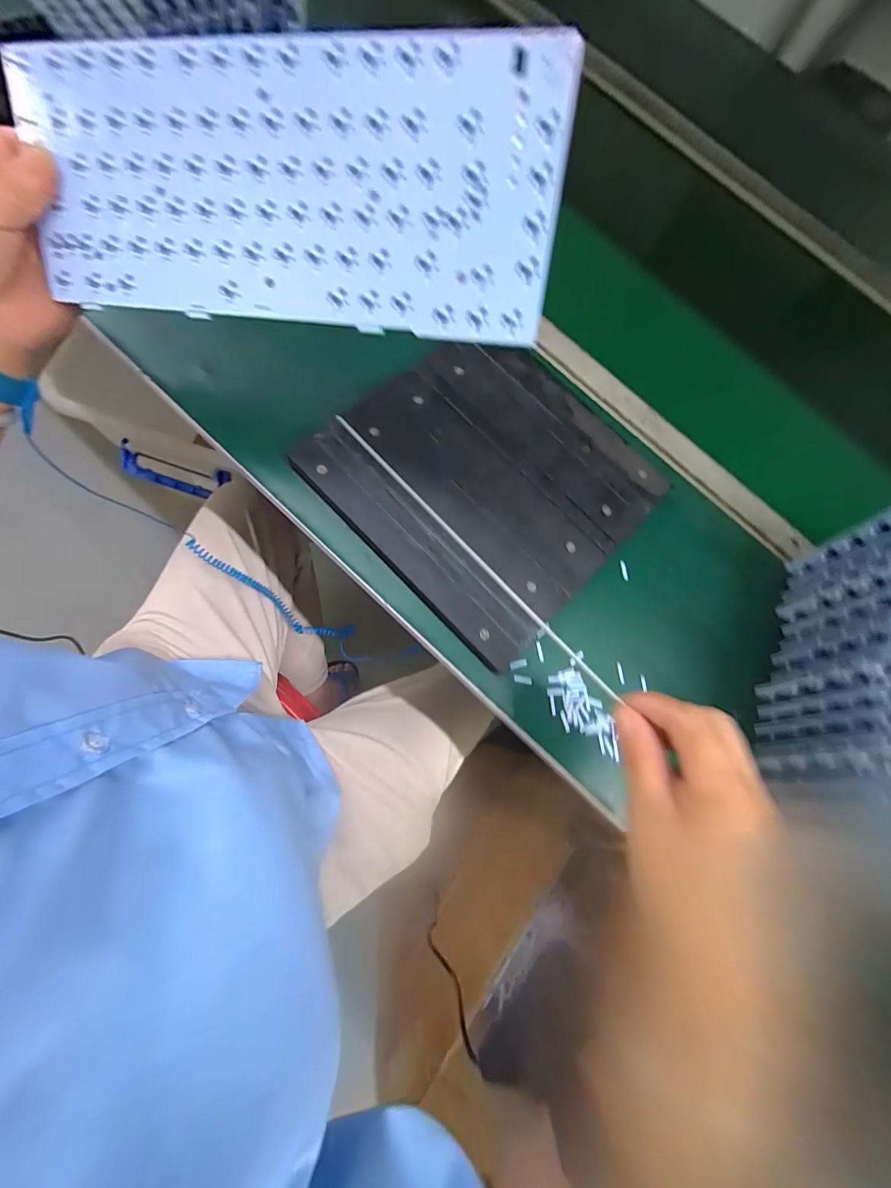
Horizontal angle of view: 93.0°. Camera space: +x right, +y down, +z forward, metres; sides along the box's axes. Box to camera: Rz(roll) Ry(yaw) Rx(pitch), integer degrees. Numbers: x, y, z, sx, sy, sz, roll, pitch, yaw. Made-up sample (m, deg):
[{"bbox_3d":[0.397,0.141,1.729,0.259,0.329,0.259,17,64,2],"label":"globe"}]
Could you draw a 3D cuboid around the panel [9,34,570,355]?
[{"bbox_3d":[-0.093,-0.218,0.232,0.302,0.008,0.118,9,110,7],"label":"panel"}]

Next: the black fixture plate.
[{"bbox_3d":[0.042,-0.106,0.376,0.243,0.022,0.245,45,73,4],"label":"black fixture plate"}]

